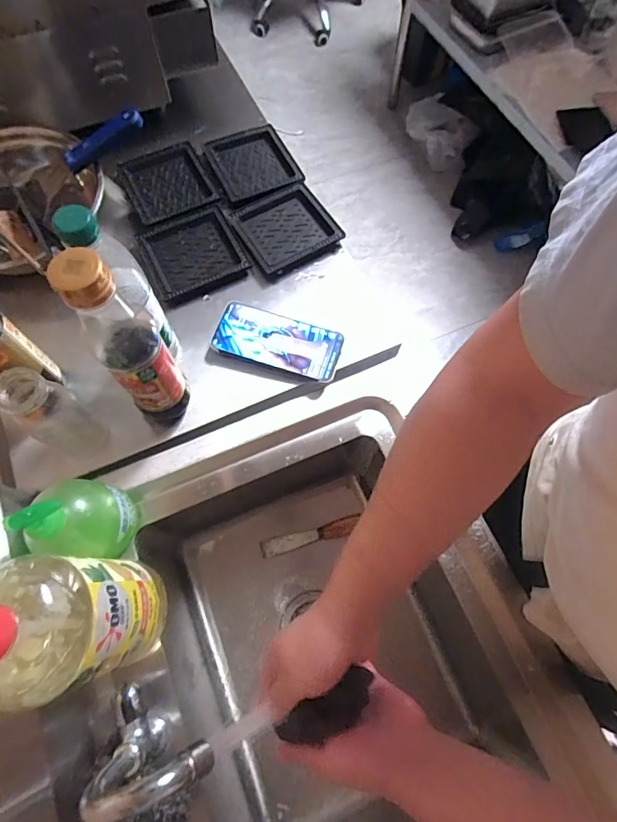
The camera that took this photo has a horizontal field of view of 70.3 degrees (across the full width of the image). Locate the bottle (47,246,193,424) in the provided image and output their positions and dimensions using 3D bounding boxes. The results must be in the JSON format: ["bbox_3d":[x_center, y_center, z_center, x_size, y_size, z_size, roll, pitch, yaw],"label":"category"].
[{"bbox_3d":[-0.167,-0.055,0.442,0.056,0.258,0.057,-16,70,-8],"label":"bottle"}]

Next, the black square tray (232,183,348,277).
[{"bbox_3d":[-0.032,-0.276,0.651,0.126,0.013,0.128,-28,72,-12],"label":"black square tray"}]

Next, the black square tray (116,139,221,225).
[{"bbox_3d":[-0.217,-0.354,0.673,0.119,0.015,0.139,-24,71,-10],"label":"black square tray"}]

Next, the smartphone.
[{"bbox_3d":[-0.040,-0.091,0.572,0.163,0.009,0.075,18,72,7],"label":"smartphone"}]

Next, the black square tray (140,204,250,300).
[{"bbox_3d":[-0.167,-0.229,0.628,0.129,0.020,0.129,-24,71,-10],"label":"black square tray"}]

